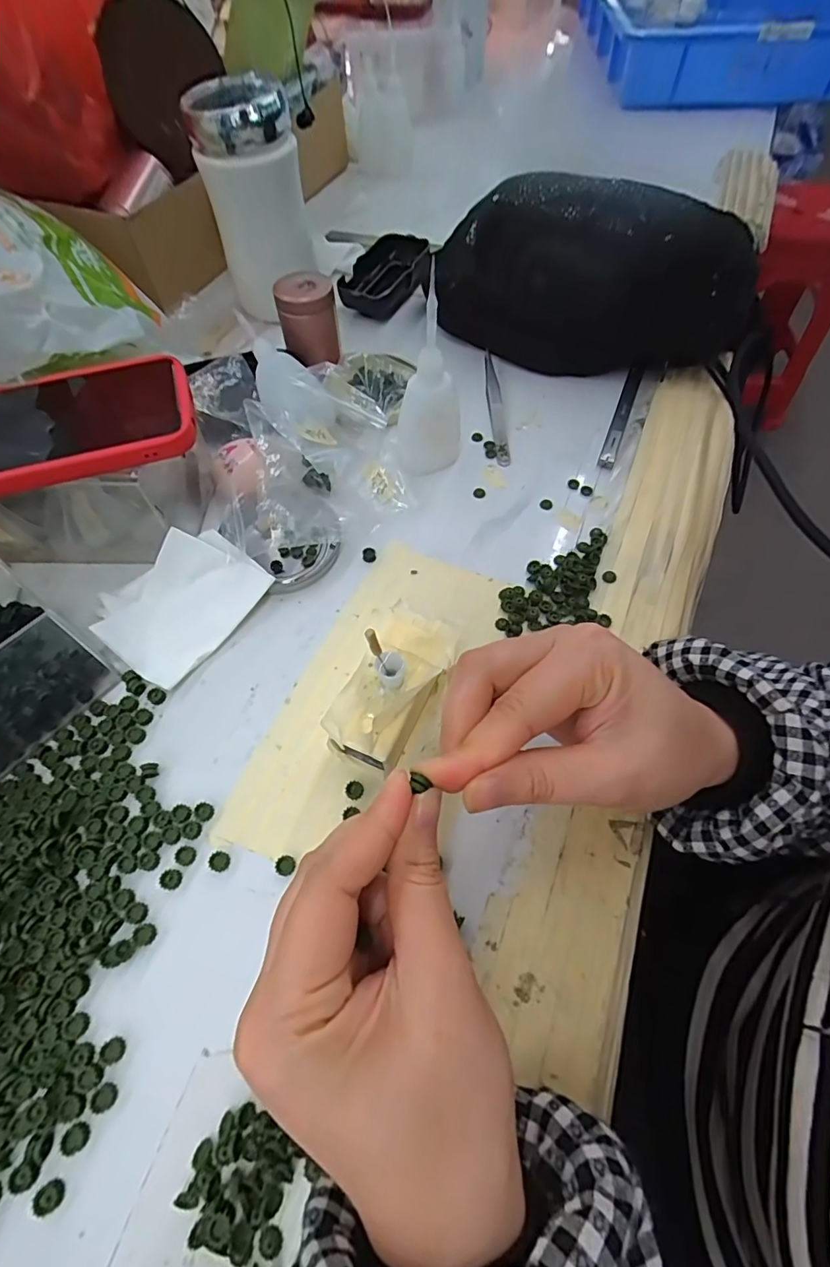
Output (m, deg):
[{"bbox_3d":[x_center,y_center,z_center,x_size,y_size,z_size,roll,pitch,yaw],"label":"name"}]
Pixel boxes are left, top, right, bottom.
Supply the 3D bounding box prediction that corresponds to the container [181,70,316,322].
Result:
[{"bbox_3d":[-0.127,-0.343,0.408,0.051,0.138,0.060,37,67,18],"label":"container"}]

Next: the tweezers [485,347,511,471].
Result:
[{"bbox_3d":[0.063,-0.181,0.396,0.011,0.007,0.129,-1,61,-1],"label":"tweezers"}]

